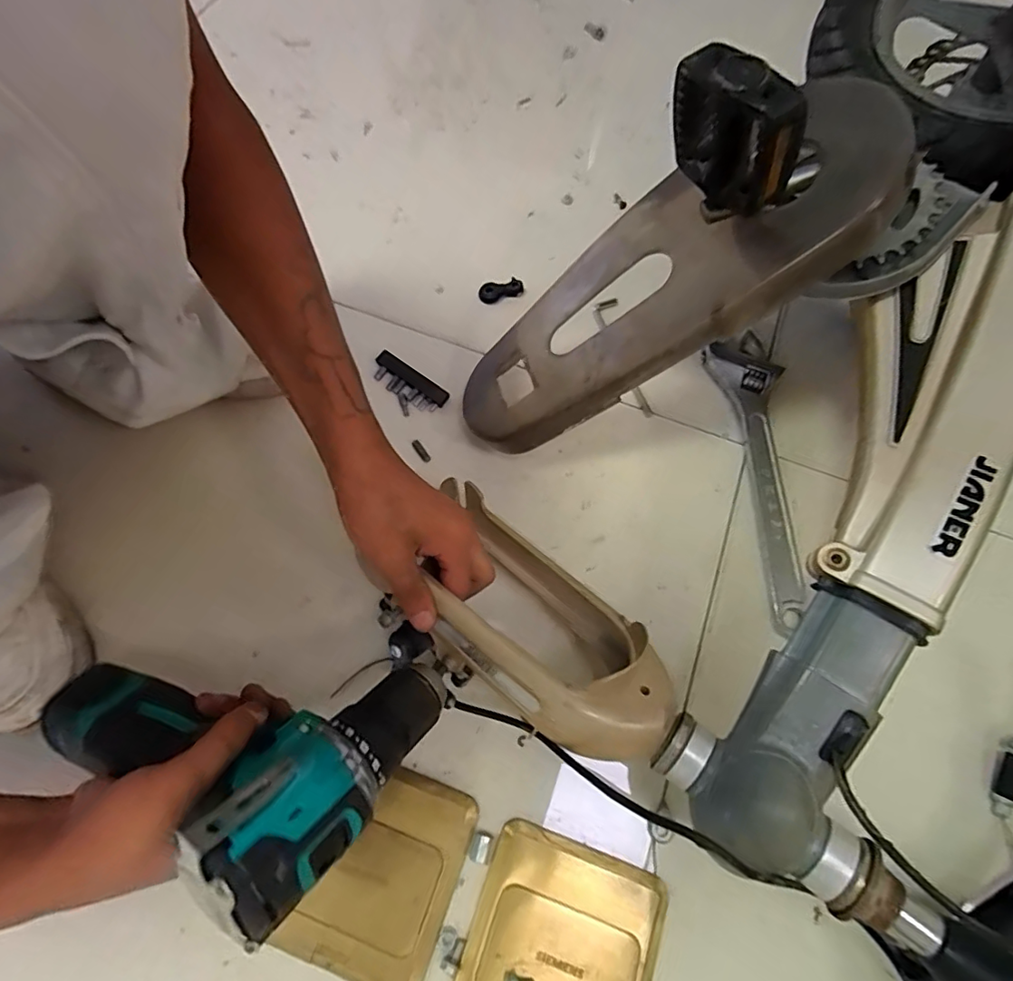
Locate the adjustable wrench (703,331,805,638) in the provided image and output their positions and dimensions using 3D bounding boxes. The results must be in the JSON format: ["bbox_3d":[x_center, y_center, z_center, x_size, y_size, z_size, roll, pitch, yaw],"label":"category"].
[{"bbox_3d":[0.234,-0.021,0.478,0.059,0.016,0.273,-5,69,-4],"label":"adjustable wrench"}]

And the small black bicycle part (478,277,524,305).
[{"bbox_3d":[-0.005,-0.203,0.544,0.044,0.016,0.018,-15,70,-7],"label":"small black bicycle part"}]

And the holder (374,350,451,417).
[{"bbox_3d":[-0.093,-0.097,0.496,0.074,0.012,0.037,38,72,12],"label":"holder"}]

